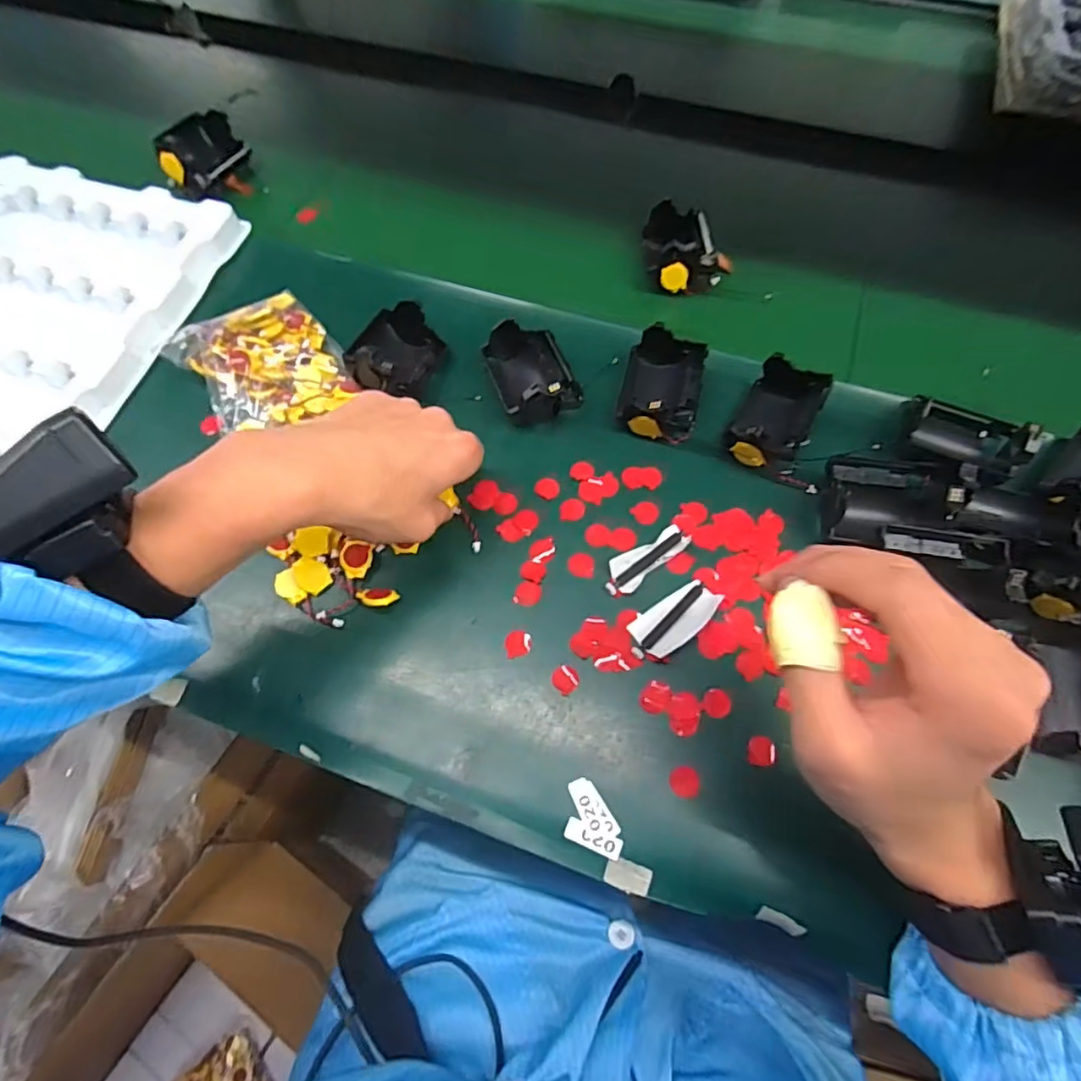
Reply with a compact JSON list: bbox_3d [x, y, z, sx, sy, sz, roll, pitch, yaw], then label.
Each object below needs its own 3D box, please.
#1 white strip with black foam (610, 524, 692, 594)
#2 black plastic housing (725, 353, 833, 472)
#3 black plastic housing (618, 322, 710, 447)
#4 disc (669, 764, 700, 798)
[{"bbox_3d":[0.069,0.009,0.380,0.057,0.005,0.023,-37,69,-16],"label":"white strip with black foam"},{"bbox_3d":[0.160,-0.084,0.407,0.047,0.044,0.076,24,66,12],"label":"black plastic housing"},{"bbox_3d":[0.086,-0.109,0.421,0.053,0.037,0.073,11,65,6],"label":"black plastic housing"},{"bbox_3d":[0.079,0.132,0.326,0.016,0.004,0.016,0,64,1],"label":"disc"}]

